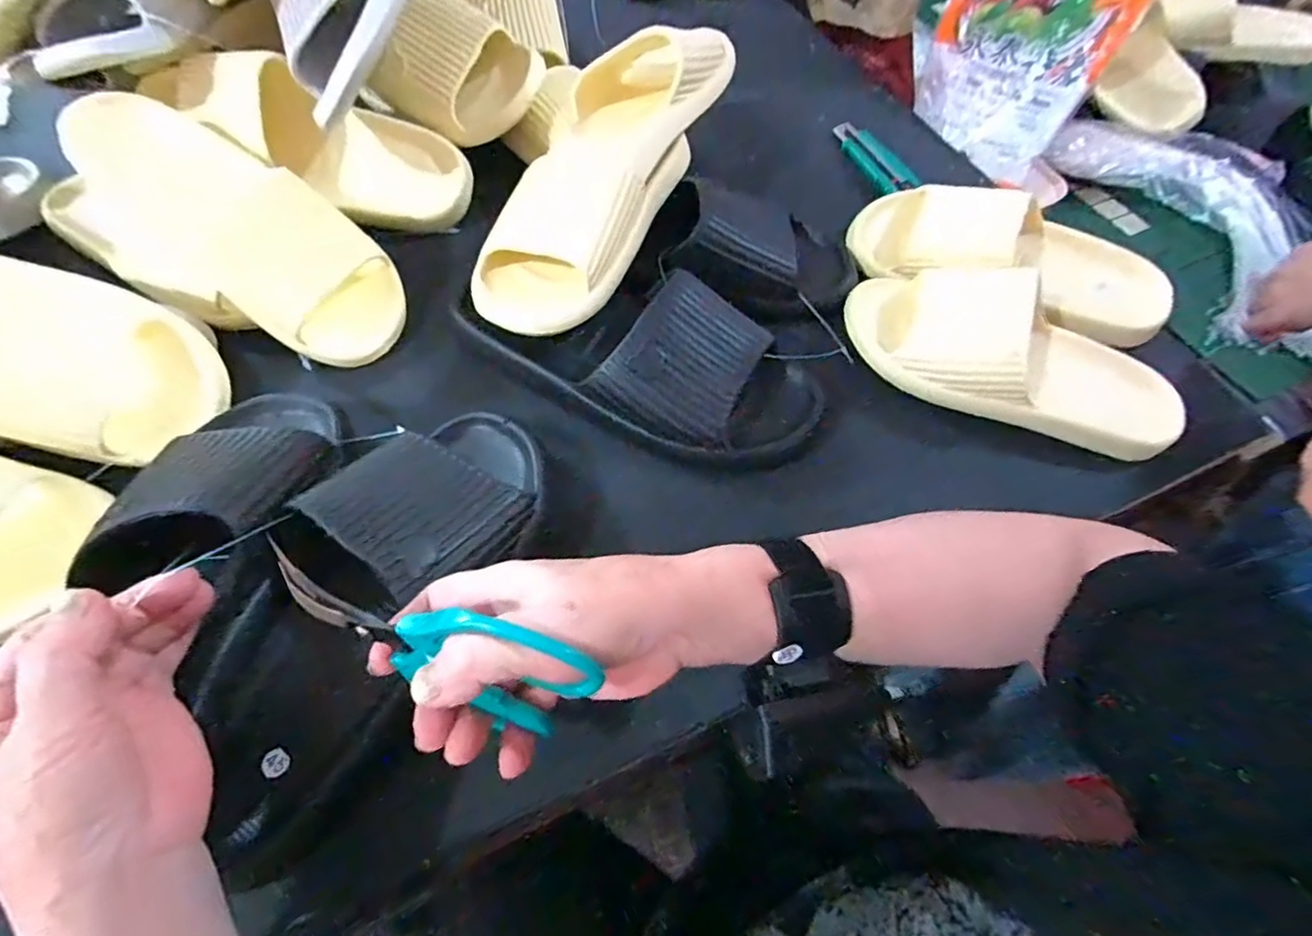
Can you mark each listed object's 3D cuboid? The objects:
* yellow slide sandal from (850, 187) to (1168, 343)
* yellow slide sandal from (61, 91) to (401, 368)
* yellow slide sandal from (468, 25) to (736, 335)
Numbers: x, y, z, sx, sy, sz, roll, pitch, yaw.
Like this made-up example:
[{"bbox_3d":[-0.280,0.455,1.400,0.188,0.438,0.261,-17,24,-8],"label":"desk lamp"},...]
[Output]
[{"bbox_3d":[0.287,-0.169,0.488,0.245,0.070,0.106,28,63,12],"label":"yellow slide sandal"},{"bbox_3d":[-0.298,-0.164,0.435,0.240,0.071,0.112,33,63,-4],"label":"yellow slide sandal"},{"bbox_3d":[-0.041,-0.237,0.443,0.102,0.084,0.296,21,61,8],"label":"yellow slide sandal"}]

